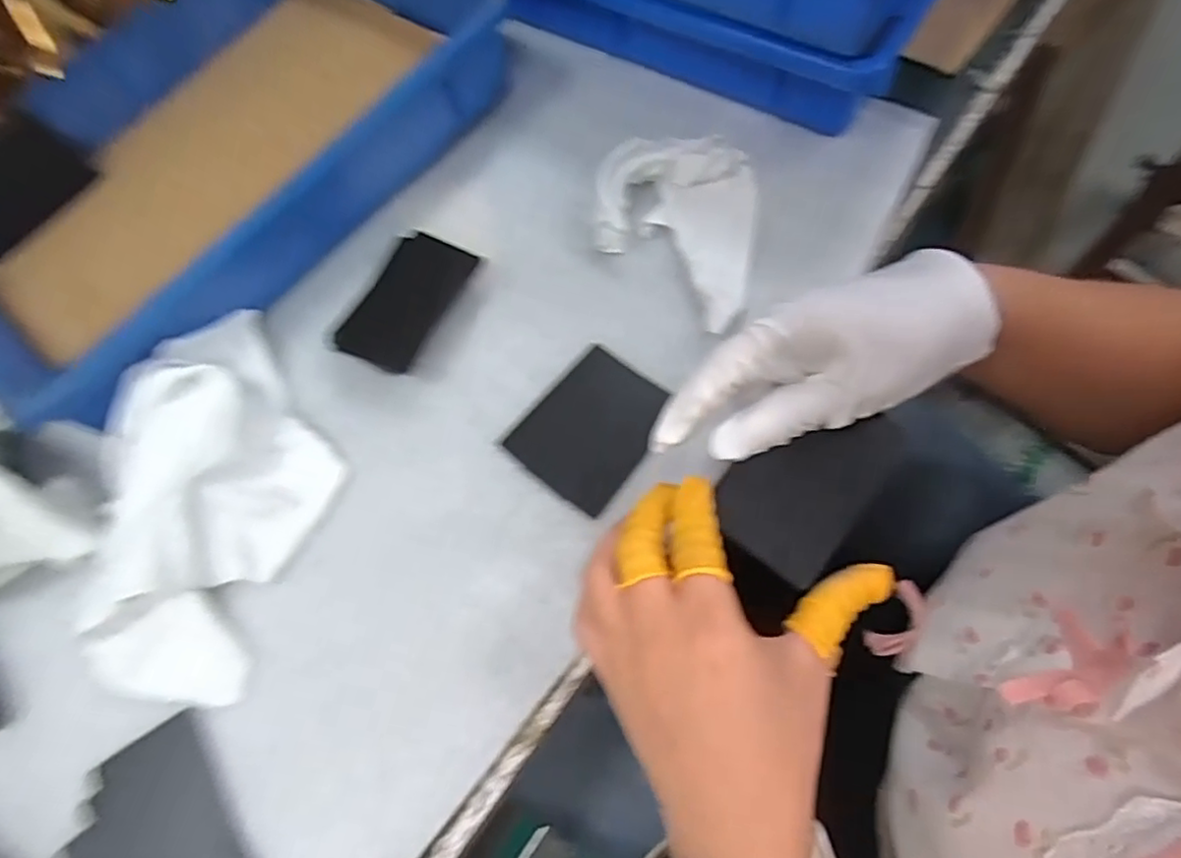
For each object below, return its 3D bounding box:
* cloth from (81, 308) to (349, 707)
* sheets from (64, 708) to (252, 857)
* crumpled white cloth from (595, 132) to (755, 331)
[{"bbox_3d":[-0.208,0.031,0.347,0.118,0.040,0.204,14,69,9],"label":"cloth"},{"bbox_3d":[-0.201,0.198,0.302,0.073,0.005,0.104,-38,67,-8],"label":"sheets"},{"bbox_3d":[0.052,-0.126,0.402,0.098,0.029,0.119,10,68,7],"label":"crumpled white cloth"}]

